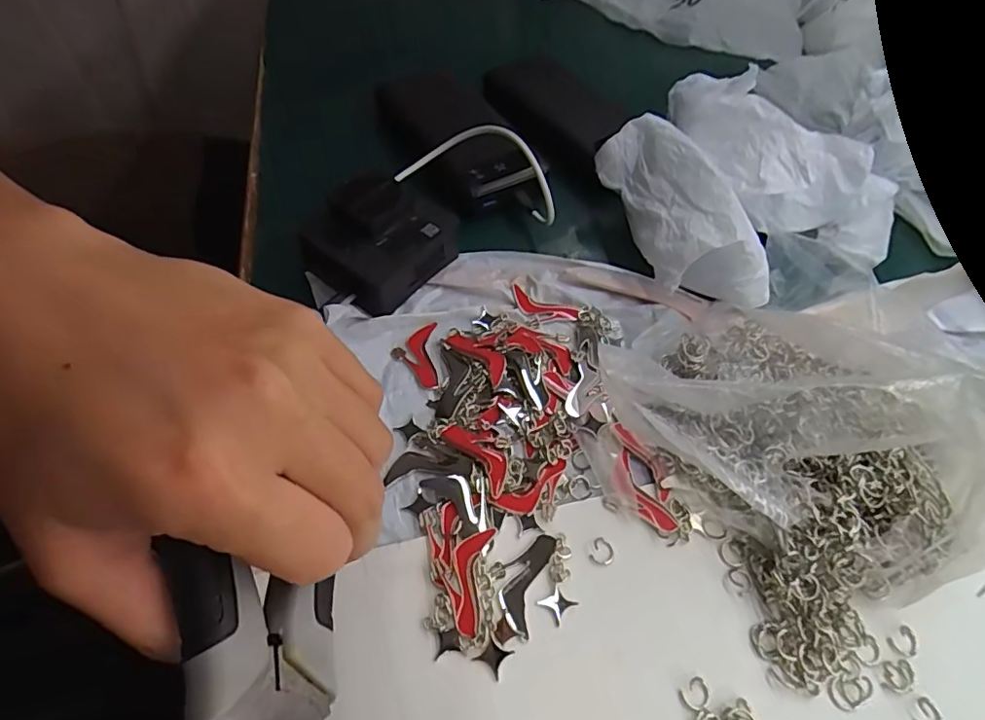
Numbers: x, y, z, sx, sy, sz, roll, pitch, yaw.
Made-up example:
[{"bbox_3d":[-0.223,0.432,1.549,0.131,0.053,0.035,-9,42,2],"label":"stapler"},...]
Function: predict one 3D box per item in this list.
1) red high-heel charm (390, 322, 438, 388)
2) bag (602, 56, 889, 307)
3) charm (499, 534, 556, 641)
[{"bbox_3d":[-0.046,-0.002,0.326,0.026,0.004,0.045,-2,56,-5],"label":"red high-heel charm"},{"bbox_3d":[0.172,-0.119,0.377,0.184,0.065,0.182,-9,57,-10],"label":"bag"},{"bbox_3d":[0.015,0.101,0.255,0.019,0.004,0.046,19,57,9],"label":"charm"}]

